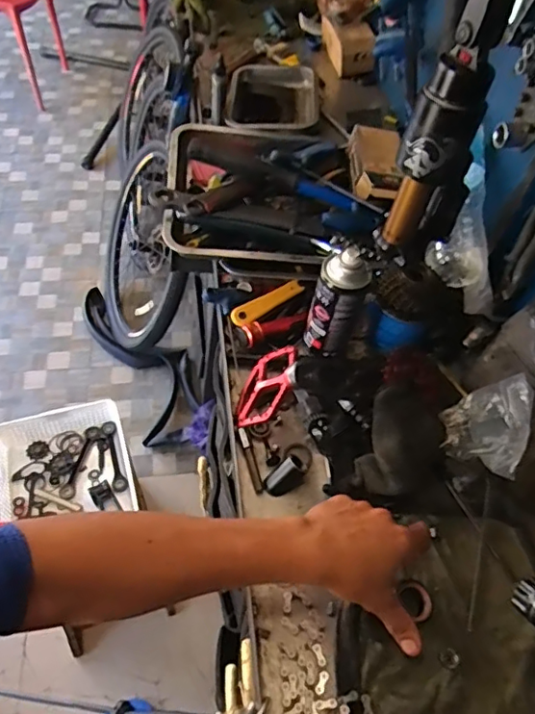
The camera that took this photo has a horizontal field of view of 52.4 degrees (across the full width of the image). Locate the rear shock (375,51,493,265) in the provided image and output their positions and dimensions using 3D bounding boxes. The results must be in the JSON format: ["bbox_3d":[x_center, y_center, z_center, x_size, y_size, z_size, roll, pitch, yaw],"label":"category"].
[{"bbox_3d":[0.151,-0.172,0.493,0.073,0.187,0.048,-29,62,-23],"label":"rear shock"}]

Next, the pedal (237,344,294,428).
[{"bbox_3d":[0.001,0.037,0.697,0.014,0.105,0.117,33,71,-22],"label":"pedal"}]

